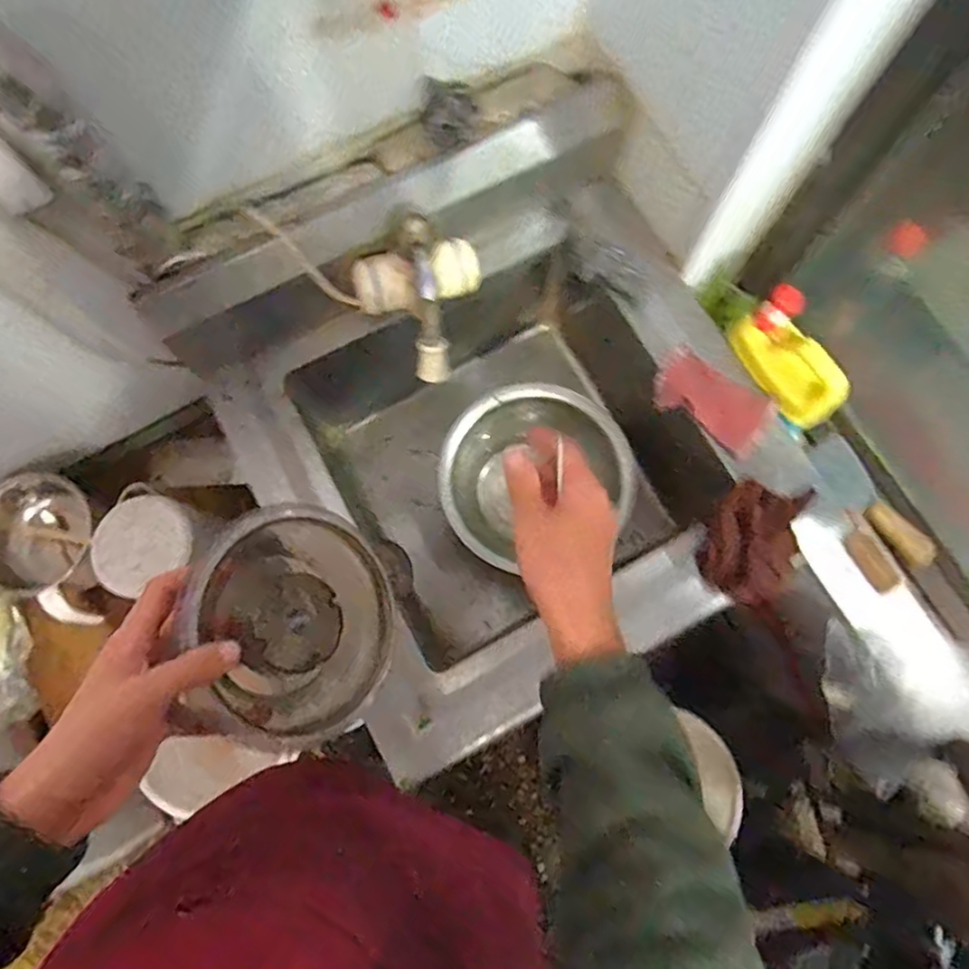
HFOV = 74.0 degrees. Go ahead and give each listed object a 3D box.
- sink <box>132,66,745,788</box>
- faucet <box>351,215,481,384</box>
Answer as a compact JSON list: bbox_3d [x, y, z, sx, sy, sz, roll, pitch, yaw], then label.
[{"bbox_3d":[0.014,-0.059,0.849,0.567,0.408,0.622,-28,79,-7],"label":"sink"},{"bbox_3d":[-0.066,-0.198,0.701,0.140,0.113,0.155,-13,77,-4],"label":"faucet"}]

